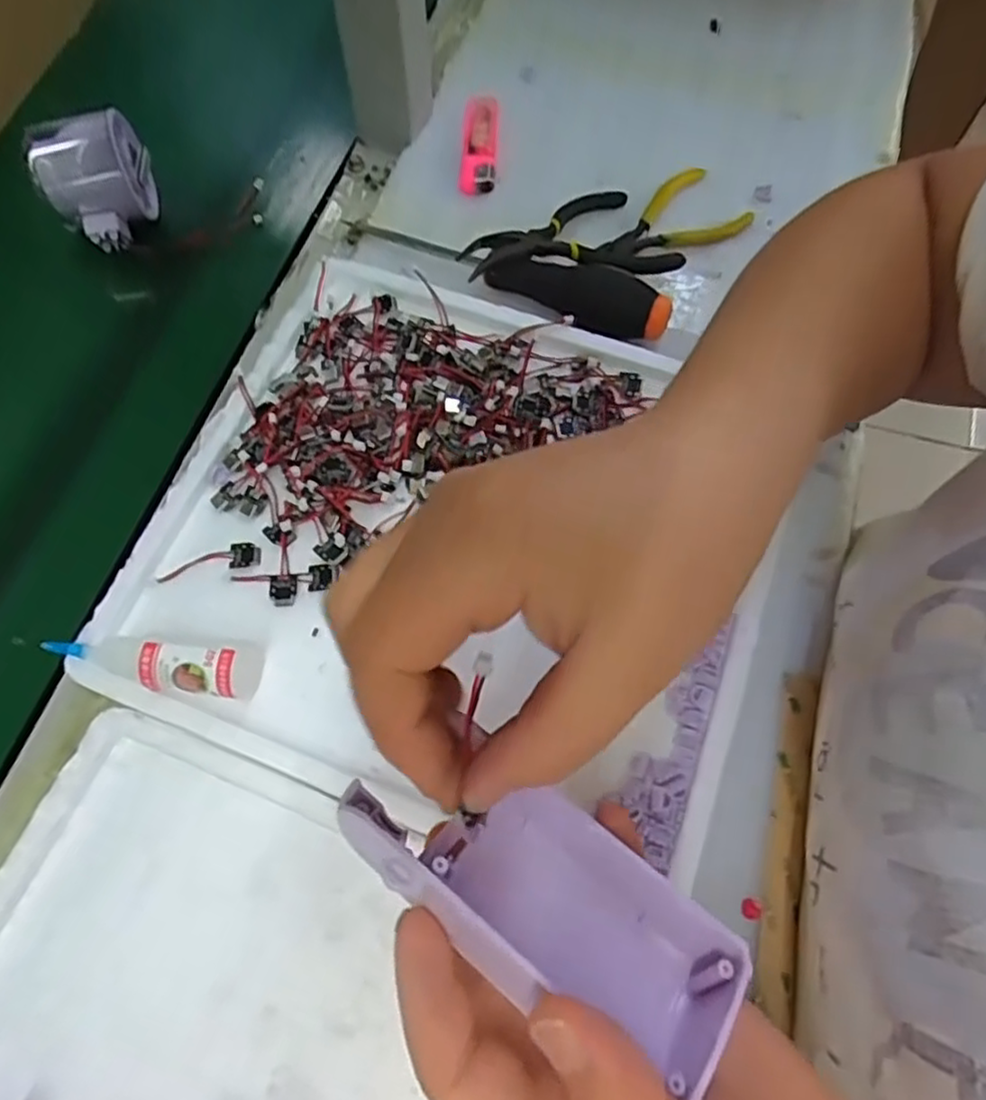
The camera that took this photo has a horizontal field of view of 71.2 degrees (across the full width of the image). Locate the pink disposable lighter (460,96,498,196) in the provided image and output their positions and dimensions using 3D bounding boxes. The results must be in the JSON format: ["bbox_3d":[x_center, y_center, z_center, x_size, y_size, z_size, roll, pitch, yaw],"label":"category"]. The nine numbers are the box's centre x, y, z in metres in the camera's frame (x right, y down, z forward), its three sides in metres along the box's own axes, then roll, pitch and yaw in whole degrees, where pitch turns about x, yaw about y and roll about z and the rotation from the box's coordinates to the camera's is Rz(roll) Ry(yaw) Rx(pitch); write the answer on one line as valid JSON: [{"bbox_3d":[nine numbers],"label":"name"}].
[{"bbox_3d":[-0.008,-0.256,0.433,0.022,0.017,0.071,2,69,1],"label":"pink disposable lighter"}]

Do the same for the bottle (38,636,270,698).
[{"bbox_3d":[-0.143,0.048,0.287,0.086,0.019,0.023,1,69,1],"label":"bottle"}]

